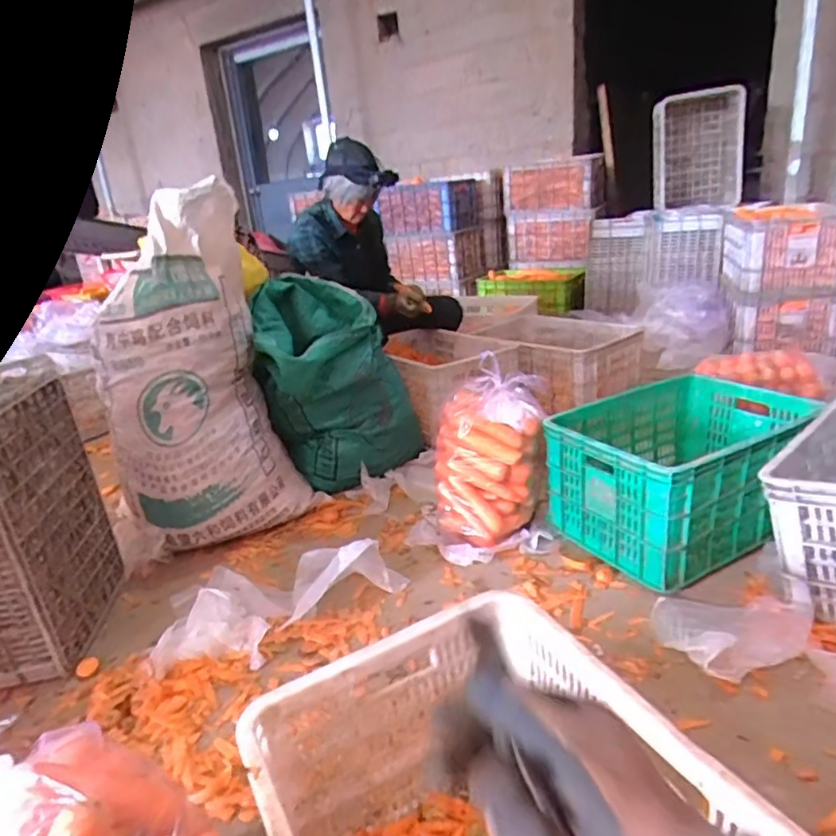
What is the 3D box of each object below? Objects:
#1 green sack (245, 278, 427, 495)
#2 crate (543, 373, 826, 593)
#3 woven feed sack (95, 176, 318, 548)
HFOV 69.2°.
[{"bbox_3d":[-0.213,-0.094,1.619,0.397,0.476,0.338,-11,21,-13],"label":"green sack"},{"bbox_3d":[0.565,0.100,1.316,0.539,0.253,0.373,-21,25,-34],"label":"crate"},{"bbox_3d":[-0.512,-0.094,1.374,0.390,0.725,0.209,-17,23,-27],"label":"woven feed sack"}]

